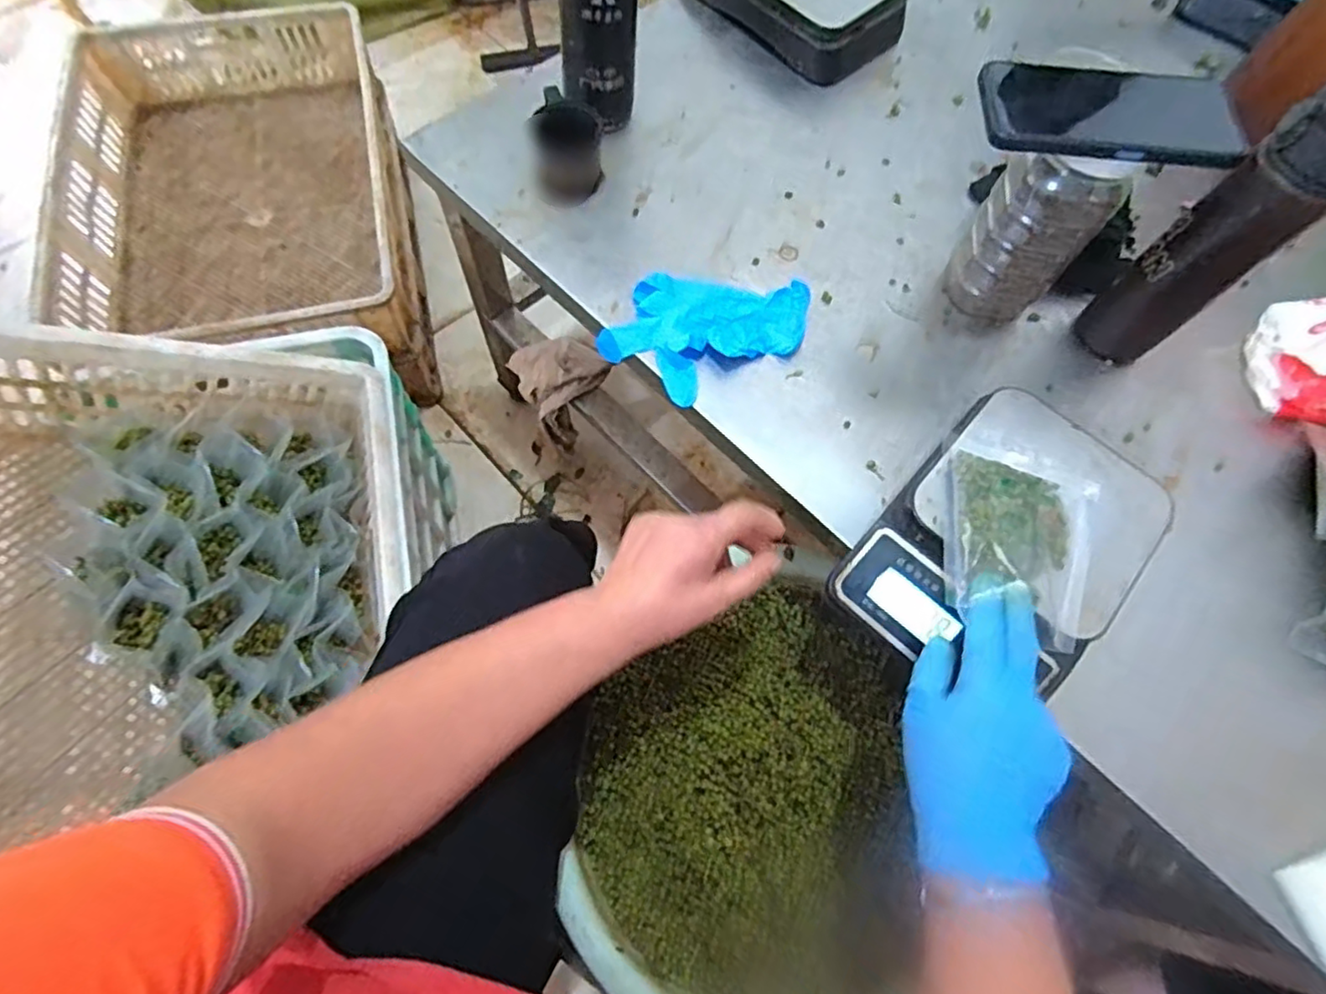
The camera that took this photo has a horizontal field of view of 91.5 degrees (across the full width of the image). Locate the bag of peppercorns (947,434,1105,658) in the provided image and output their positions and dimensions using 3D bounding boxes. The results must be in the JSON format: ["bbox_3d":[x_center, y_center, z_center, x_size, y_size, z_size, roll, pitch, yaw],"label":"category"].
[{"bbox_3d":[0.230,0.025,0.411,0.094,0.035,0.135,19,67,5],"label":"bag of peppercorns"}]

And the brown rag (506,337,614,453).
[{"bbox_3d":[-0.133,-0.144,0.838,0.102,0.154,0.104,-28,71,-14],"label":"brown rag"}]

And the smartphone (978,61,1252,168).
[{"bbox_3d":[0.302,-0.257,0.432,0.176,0.011,0.086,1,67,-2],"label":"smartphone"}]

